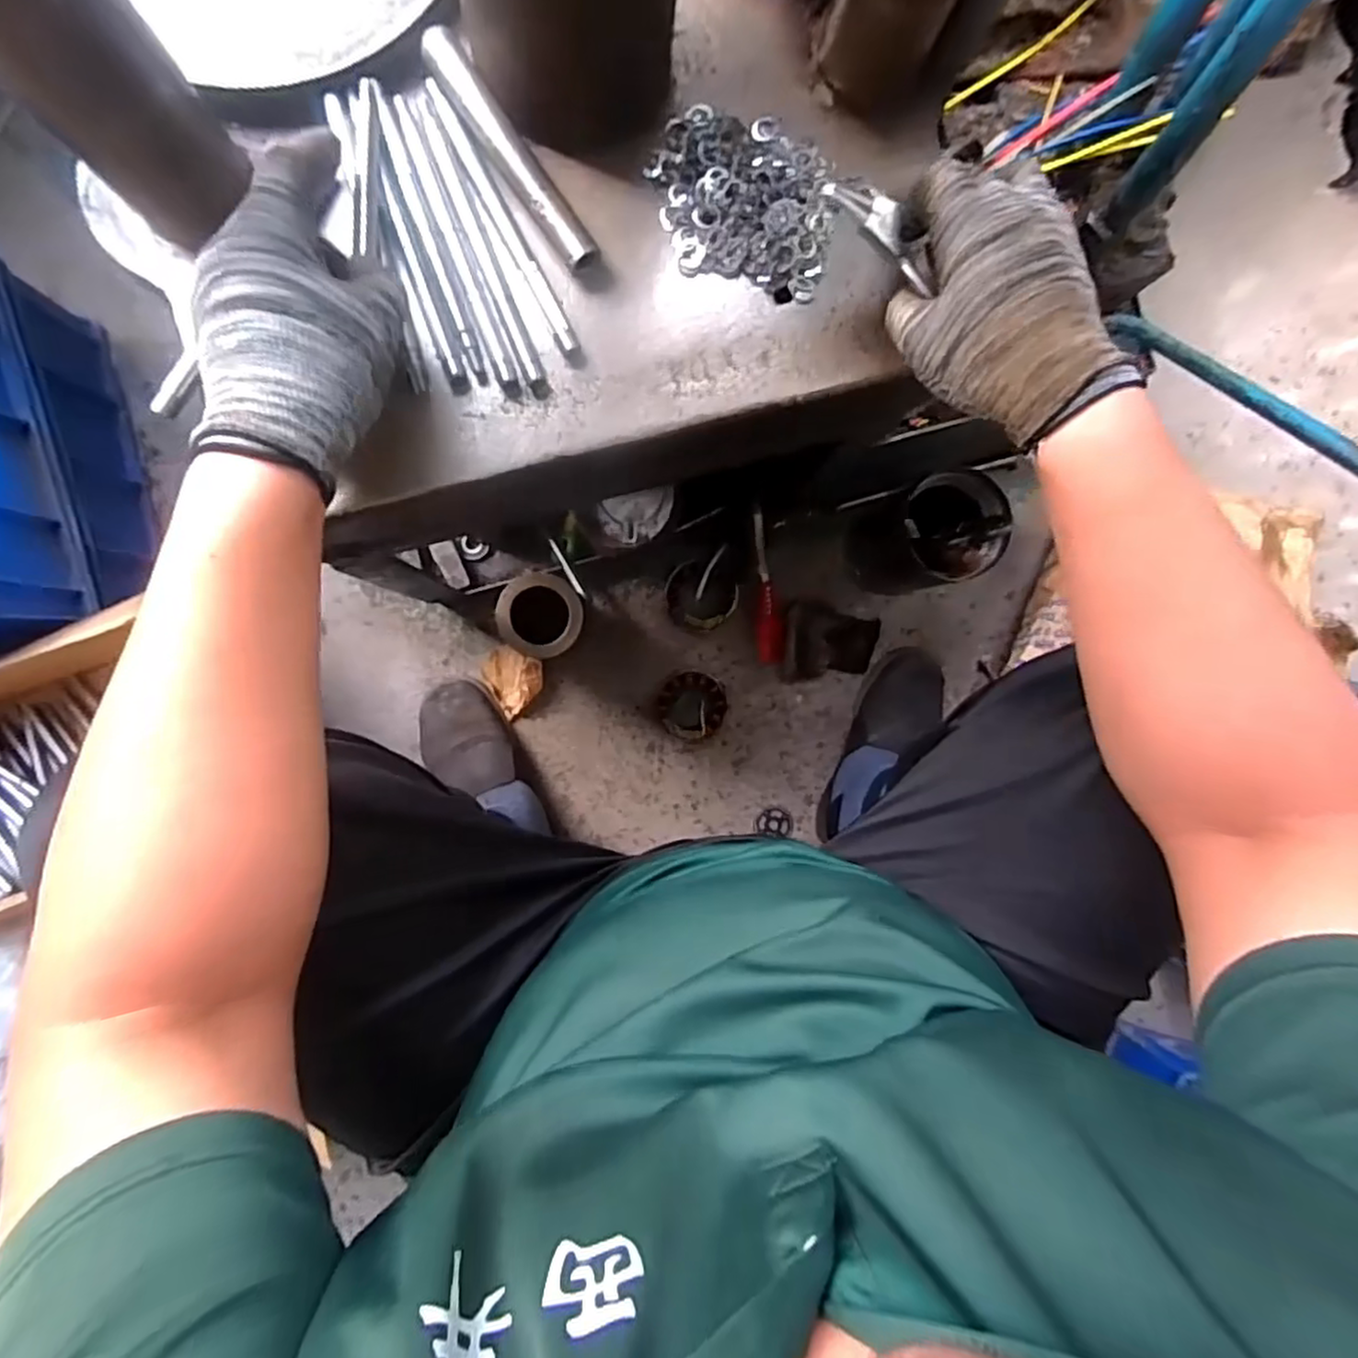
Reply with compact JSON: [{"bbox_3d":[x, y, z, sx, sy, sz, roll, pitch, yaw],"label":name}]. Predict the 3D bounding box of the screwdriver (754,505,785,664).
[{"bbox_3d":[0.109,-0.114,0.837,0.035,0.025,0.190,-8,104,-6],"label":"screwdriver"}]

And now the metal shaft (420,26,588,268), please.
[{"bbox_3d":[-0.099,-0.260,0.382,0.010,0.009,0.157,-28,94,-5],"label":"metal shaft"}]

